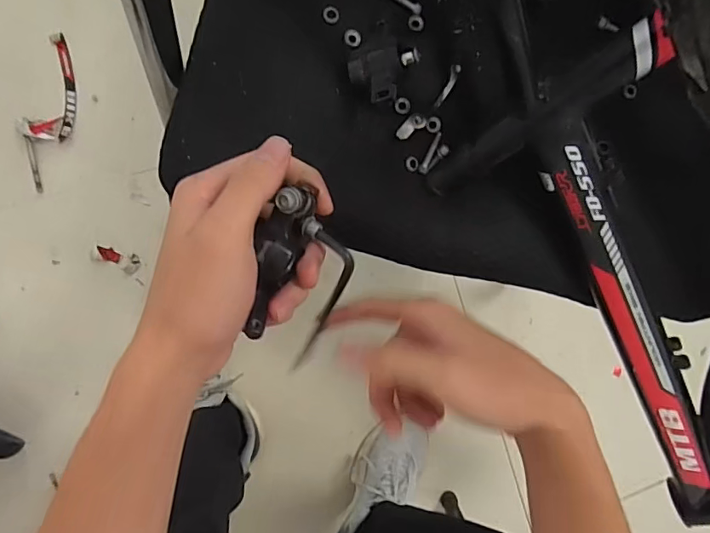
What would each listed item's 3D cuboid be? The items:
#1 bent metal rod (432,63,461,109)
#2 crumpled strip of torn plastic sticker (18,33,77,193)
[{"bbox_3d":[0.070,-0.136,0.365,0.007,0.008,0.034,24,85,-8],"label":"bent metal rod"},{"bbox_3d":[-0.467,-0.237,0.736,0.063,0.022,0.236,15,86,-8],"label":"crumpled strip of torn plastic sticker"}]

